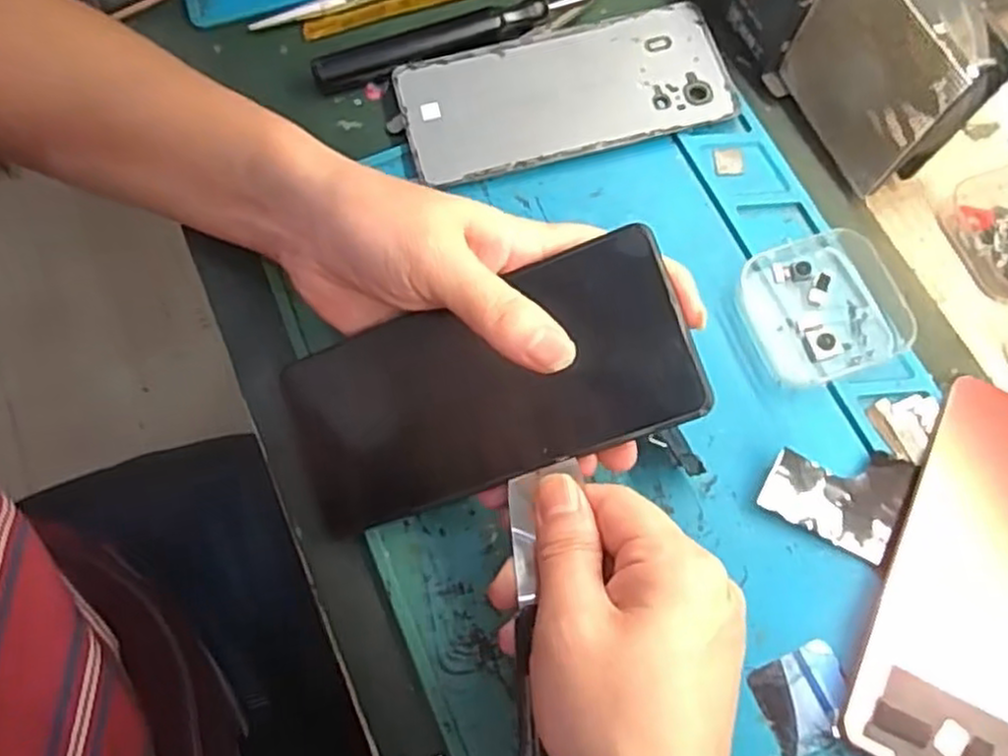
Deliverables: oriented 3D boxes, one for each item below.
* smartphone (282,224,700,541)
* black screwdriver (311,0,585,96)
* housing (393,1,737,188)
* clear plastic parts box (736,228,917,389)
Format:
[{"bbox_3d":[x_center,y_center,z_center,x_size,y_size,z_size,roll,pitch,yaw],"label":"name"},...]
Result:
[{"bbox_3d":[-0.010,0.005,0.290,0.162,0.004,0.073,-20,83,15],"label":"smartphone"},{"bbox_3d":[-0.026,-0.175,0.376,0.146,0.012,0.019,-18,73,-4],"label":"black screwdriver"},{"bbox_3d":[0.030,-0.144,0.370,0.161,0.006,0.074,-14,72,-3],"label":"housing"},{"bbox_3d":[0.142,-0.032,0.326,0.062,0.017,0.062,-22,73,-5],"label":"clear plastic parts box"}]

